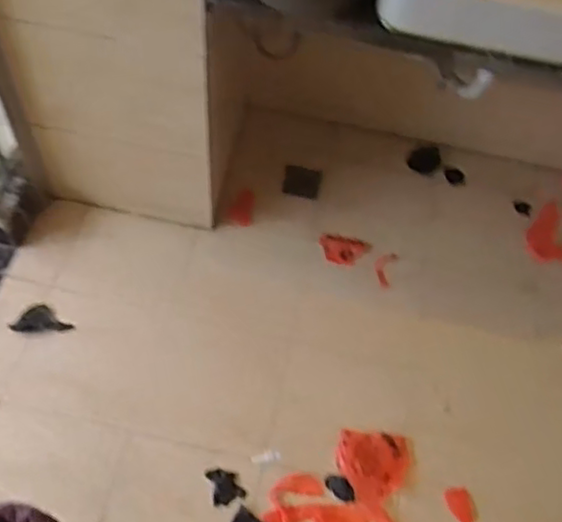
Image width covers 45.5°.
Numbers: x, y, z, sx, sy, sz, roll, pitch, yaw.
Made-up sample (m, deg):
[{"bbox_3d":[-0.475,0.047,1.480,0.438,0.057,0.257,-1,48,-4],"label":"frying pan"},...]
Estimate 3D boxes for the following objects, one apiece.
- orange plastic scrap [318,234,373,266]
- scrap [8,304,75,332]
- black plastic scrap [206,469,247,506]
[{"bbox_3d":[0.162,-0.027,1.813,0.135,0.035,0.089,23,59,10],"label":"orange plastic scrap"},{"bbox_3d":[-0.549,0.131,1.546,0.133,0.013,0.070,-5,59,-7],"label":"scrap"},{"bbox_3d":[-0.115,0.464,1.389,0.066,0.012,0.074,-11,62,-21],"label":"black plastic scrap"}]

